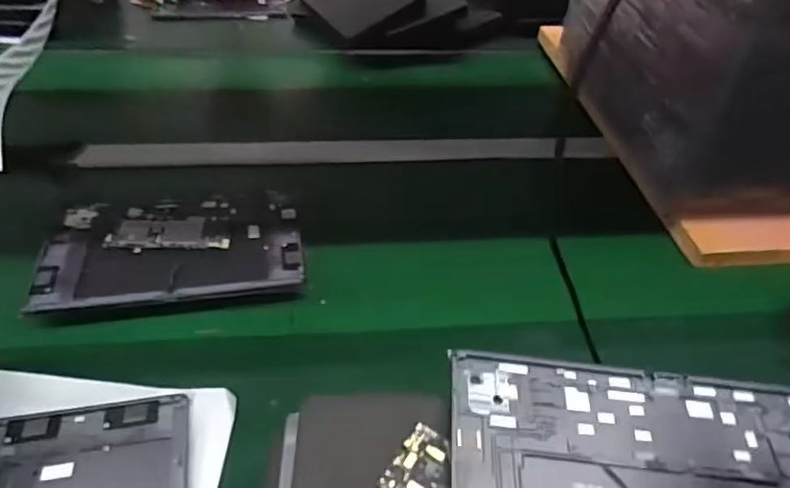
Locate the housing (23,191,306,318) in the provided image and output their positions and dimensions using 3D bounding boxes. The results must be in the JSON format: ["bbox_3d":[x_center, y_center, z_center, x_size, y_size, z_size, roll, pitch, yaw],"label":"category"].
[{"bbox_3d":[-0.227,0.003,0.605,0.249,0.017,0.166,-6,42,-11],"label":"housing"}]

